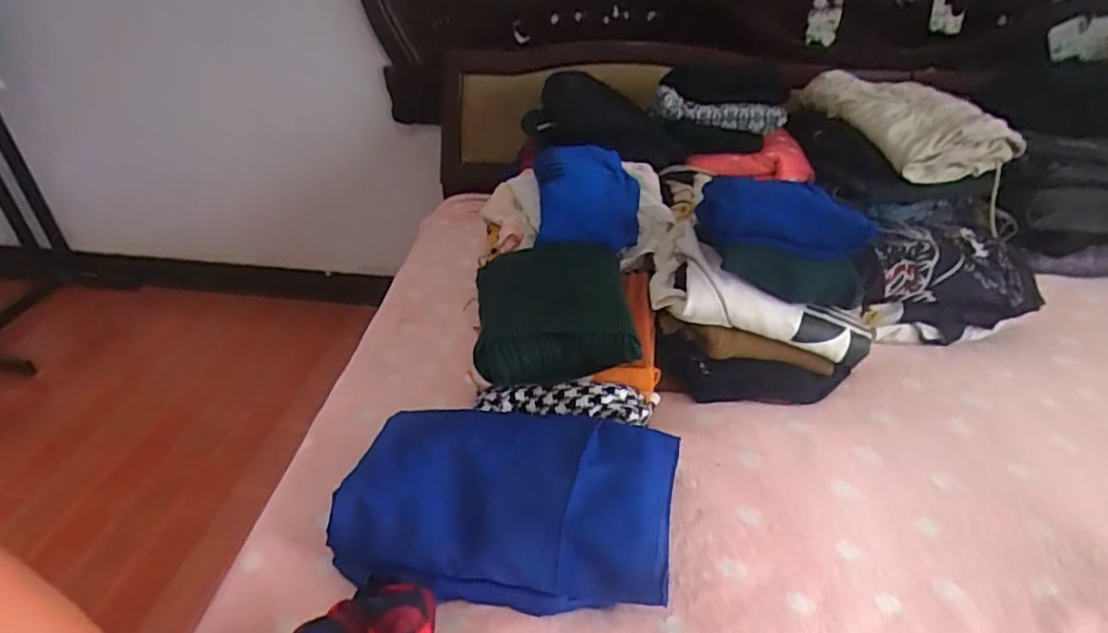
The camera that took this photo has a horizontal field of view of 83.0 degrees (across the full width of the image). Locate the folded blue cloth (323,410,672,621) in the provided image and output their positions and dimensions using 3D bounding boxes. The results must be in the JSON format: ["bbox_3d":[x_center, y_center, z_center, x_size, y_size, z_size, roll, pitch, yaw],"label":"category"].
[{"bbox_3d":[-0.048,0.175,0.664,0.346,0.105,0.205,7,37,12],"label":"folded blue cloth"}]

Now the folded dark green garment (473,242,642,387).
[{"bbox_3d":[-0.004,-0.014,0.784,0.180,0.115,0.178,-3,37,-5],"label":"folded dark green garment"}]

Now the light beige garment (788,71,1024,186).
[{"bbox_3d":[0.584,-0.330,1.061,0.258,0.095,0.292,-15,38,-17],"label":"light beige garment"}]

